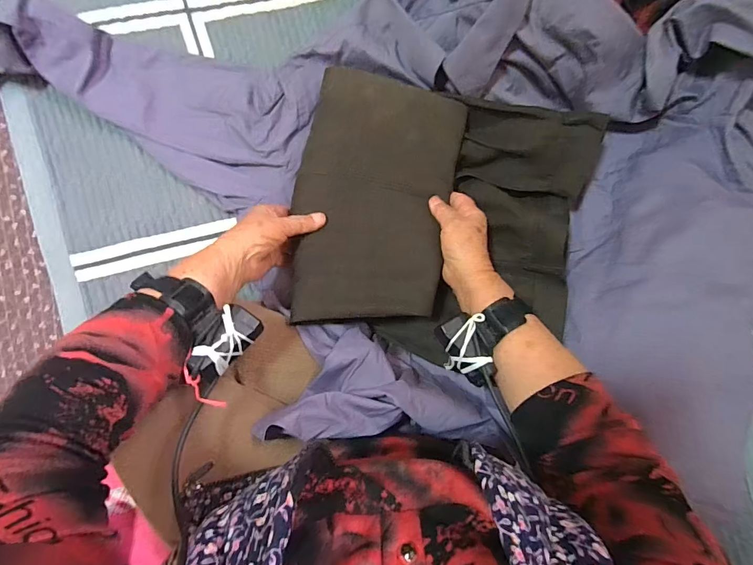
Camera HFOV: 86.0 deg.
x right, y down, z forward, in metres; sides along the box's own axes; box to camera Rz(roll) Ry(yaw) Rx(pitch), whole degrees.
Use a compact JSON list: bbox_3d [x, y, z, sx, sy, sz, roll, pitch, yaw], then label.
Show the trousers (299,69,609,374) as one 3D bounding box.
[{"bbox_3d":[0.072,-0.077,0.492,0.343,0.067,0.311,11,85,0],"label":"trousers"}]

